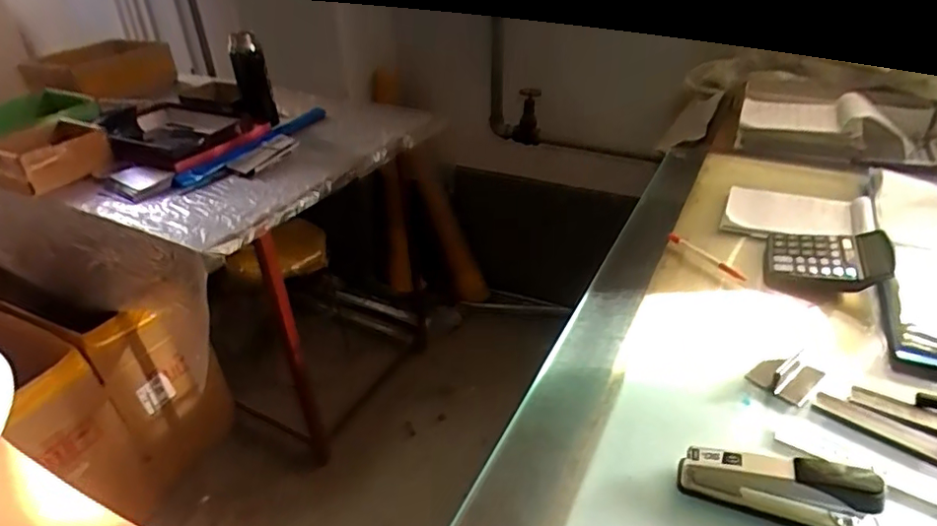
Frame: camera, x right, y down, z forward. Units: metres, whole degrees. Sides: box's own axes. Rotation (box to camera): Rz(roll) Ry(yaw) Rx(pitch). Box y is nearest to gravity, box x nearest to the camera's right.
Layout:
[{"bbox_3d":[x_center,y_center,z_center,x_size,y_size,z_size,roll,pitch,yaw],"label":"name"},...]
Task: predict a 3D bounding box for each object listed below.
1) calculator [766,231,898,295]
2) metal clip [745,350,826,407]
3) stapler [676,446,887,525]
[{"bbox_3d":[0.482,-0.009,0.763,0.146,0.048,0.118,8,34,16],"label":"calculator"},{"bbox_3d":[0.336,0.117,0.594,0.059,0.030,0.056,-28,41,-35],"label":"metal clip"},{"bbox_3d":[0.260,0.187,0.469,0.151,0.071,0.030,11,35,19],"label":"stapler"}]

